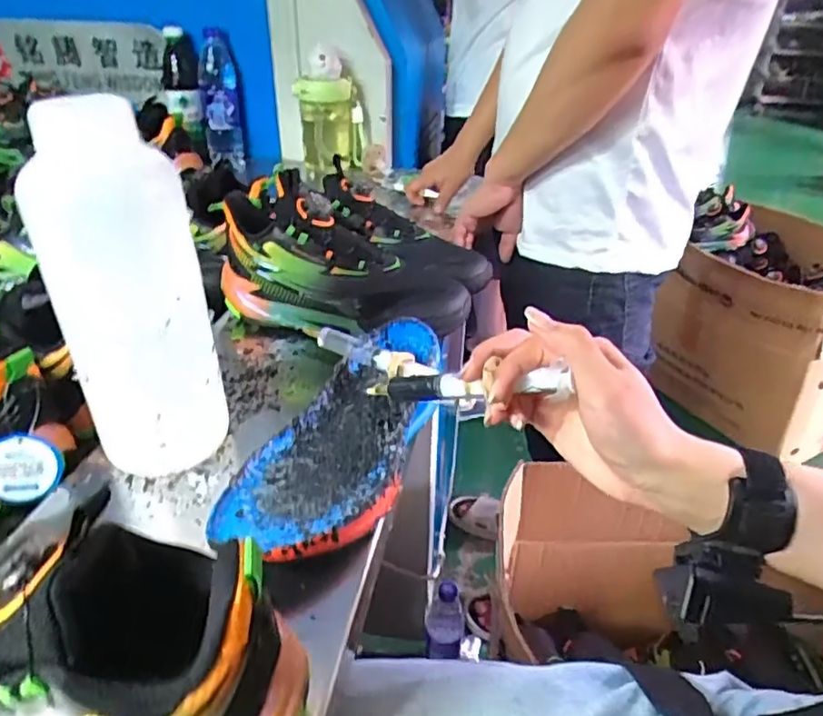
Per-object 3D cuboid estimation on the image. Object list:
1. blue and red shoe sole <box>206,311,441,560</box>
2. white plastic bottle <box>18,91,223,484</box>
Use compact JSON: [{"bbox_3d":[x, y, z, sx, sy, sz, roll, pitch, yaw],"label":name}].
[{"bbox_3d":[-0.040,0.058,0.468,0.101,0.041,0.266,15,35,22],"label":"blue and red shoe sole"},{"bbox_3d":[-0.182,-0.027,0.409,0.074,0.244,0.066,9,33,14],"label":"white plastic bottle"}]

